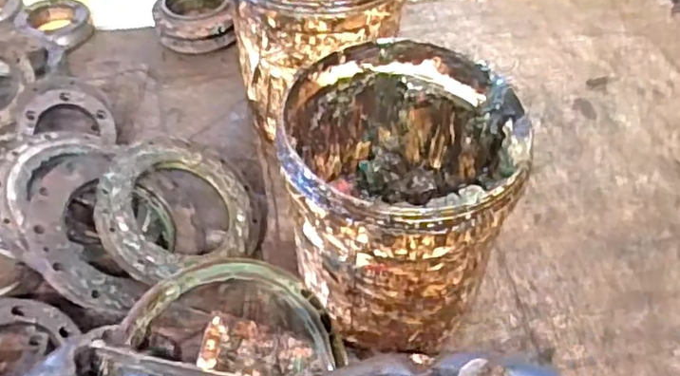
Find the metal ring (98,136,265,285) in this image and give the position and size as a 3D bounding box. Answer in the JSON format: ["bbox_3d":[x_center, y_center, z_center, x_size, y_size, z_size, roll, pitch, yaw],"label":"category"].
[{"bbox_3d":[-0.239,0.039,0.994,0.261,0.042,0.242,17,54,-25],"label":"metal ring"}]

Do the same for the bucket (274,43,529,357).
[{"bbox_3d":[0.081,0.020,0.872,0.284,0.302,0.300,-1,47,1],"label":"bucket"}]

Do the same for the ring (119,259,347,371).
[{"bbox_3d":[-0.070,0.148,0.456,0.178,0.016,0.189,13,69,-37],"label":"ring"}]

